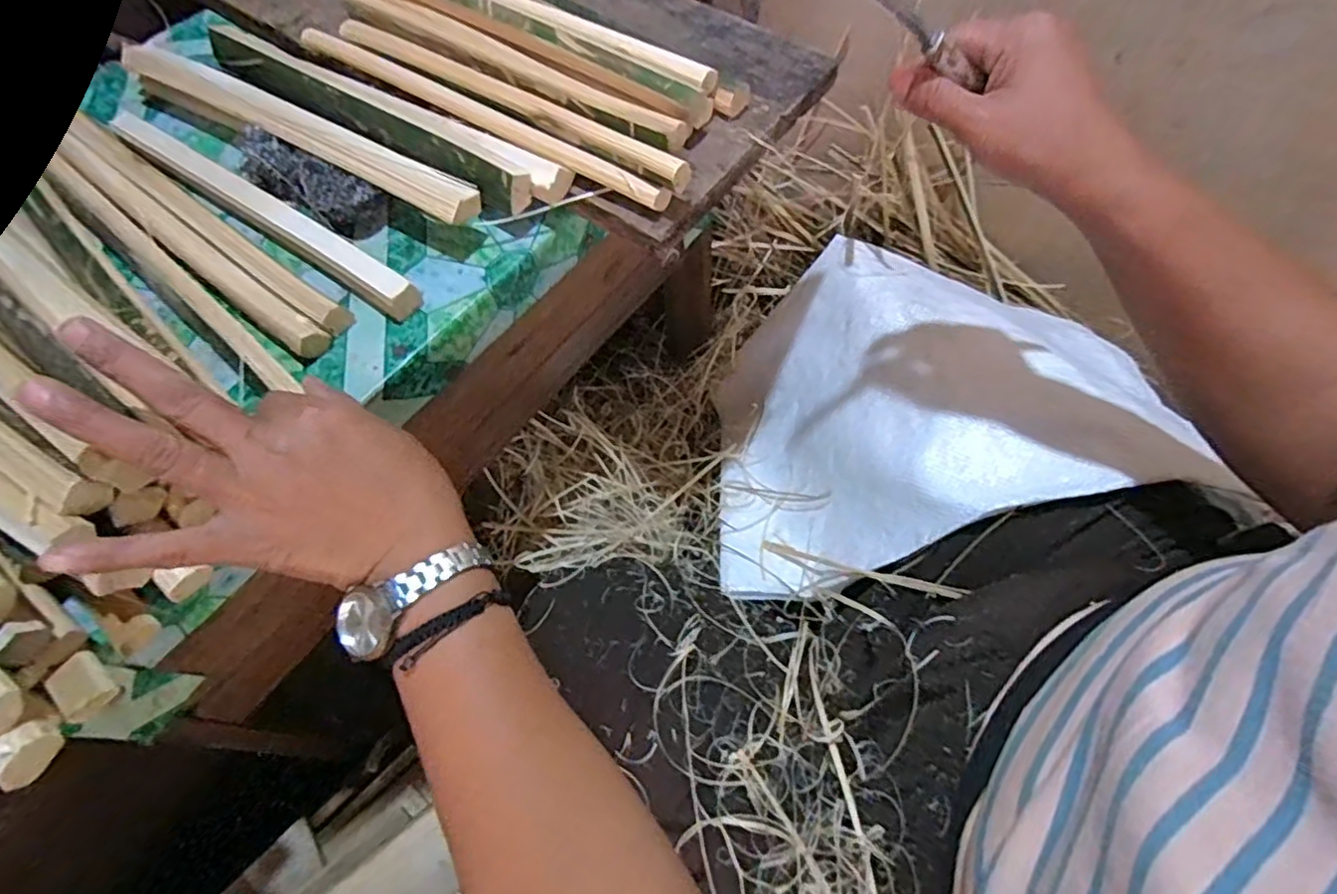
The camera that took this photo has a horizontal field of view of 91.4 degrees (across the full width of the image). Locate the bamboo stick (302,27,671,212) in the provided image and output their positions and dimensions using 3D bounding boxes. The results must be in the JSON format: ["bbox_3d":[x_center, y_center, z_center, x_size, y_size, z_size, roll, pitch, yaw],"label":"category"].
[{"bbox_3d":[-0.128,-0.218,0.424,0.299,0.011,0.016,30,68,17],"label":"bamboo stick"}]

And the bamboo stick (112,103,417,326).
[{"bbox_3d":[-0.261,-0.151,0.416,0.275,0.021,0.020,31,68,17],"label":"bamboo stick"}]

